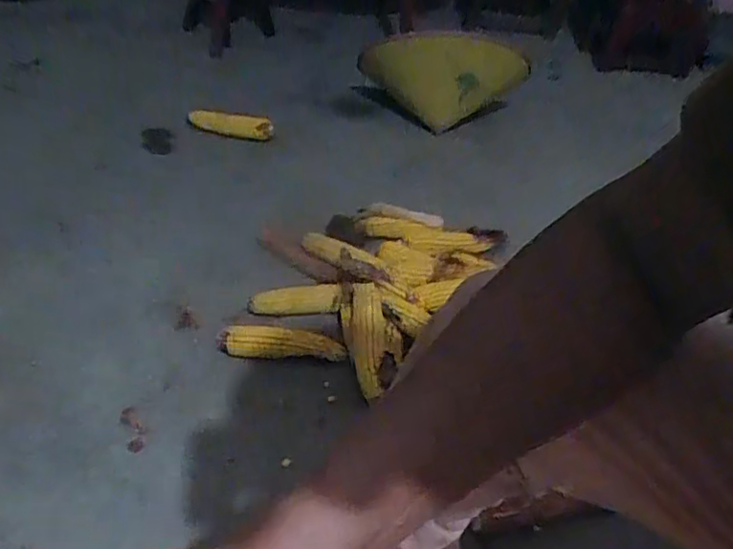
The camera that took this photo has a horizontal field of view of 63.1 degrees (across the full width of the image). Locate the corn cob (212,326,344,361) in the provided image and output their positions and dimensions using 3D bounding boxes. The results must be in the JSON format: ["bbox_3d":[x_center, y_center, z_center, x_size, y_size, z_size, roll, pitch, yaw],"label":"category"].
[{"bbox_3d":[-0.137,0.108,0.968,0.201,0.041,0.050,1,39,-6],"label":"corn cob"}]

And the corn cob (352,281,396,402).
[{"bbox_3d":[0.008,0.100,0.953,0.062,0.042,0.201,0,60,-8],"label":"corn cob"}]

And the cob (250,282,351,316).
[{"bbox_3d":[-0.118,0.043,1.053,0.175,0.045,0.038,-3,40,-12],"label":"cob"}]

